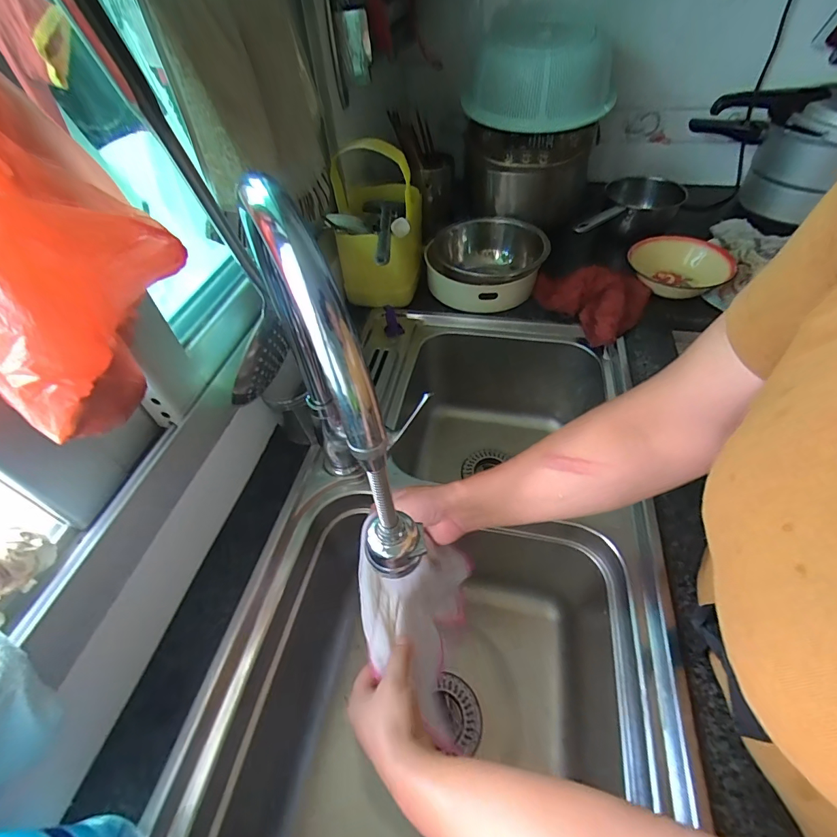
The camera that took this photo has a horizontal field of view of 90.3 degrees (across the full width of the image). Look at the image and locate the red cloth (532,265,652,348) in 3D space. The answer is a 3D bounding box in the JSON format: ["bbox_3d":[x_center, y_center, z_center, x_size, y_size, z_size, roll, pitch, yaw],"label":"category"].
[{"bbox_3d":[0.320,-0.216,0.726,0.172,0.056,0.184,-20,51,-13],"label":"red cloth"}]

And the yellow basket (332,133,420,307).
[{"bbox_3d":[-0.066,-0.354,0.754,0.157,0.249,0.220,-4,49,1],"label":"yellow basket"}]

